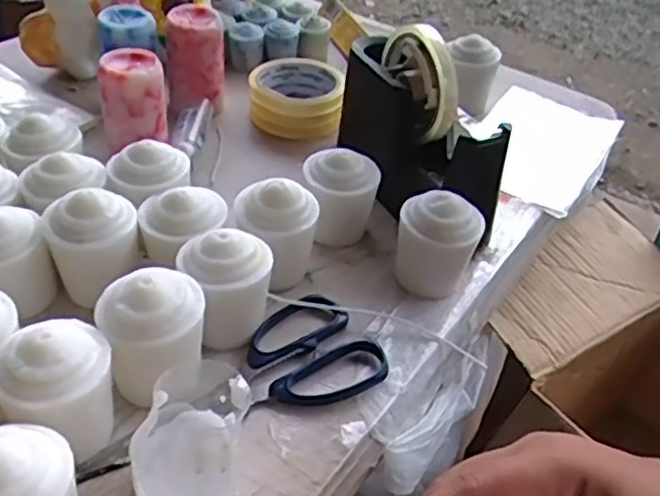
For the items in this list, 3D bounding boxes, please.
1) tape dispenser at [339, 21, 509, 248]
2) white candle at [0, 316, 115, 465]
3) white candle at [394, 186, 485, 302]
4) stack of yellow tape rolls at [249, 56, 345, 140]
[{"bbox_3d":[0.065,-0.089,0.518,0.062,0.120,0.196,-18,46,-26],"label":"tape dispenser"},{"bbox_3d":[-0.140,0.076,0.350,0.054,0.071,0.050,4,41,-3],"label":"white candle"},{"bbox_3d":[0.074,-0.001,0.472,0.056,0.072,0.045,13,41,7],"label":"white candle"},{"bbox_3d":[-0.033,-0.148,0.670,0.086,0.047,0.086,3,41,-4],"label":"stack of yellow tape rolls"}]

